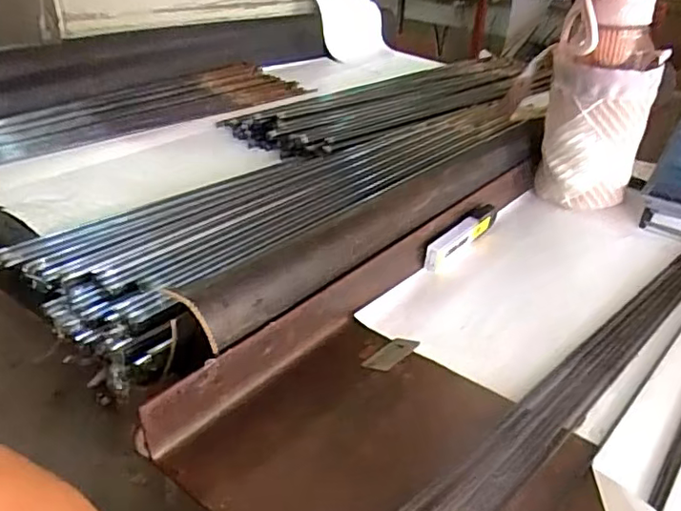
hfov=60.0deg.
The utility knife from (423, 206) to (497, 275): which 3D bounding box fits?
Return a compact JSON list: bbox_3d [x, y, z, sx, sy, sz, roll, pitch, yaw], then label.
[{"bbox_3d":[0.118,-0.021,0.563,0.016,0.026,0.120,26,37,29],"label":"utility knife"}]

